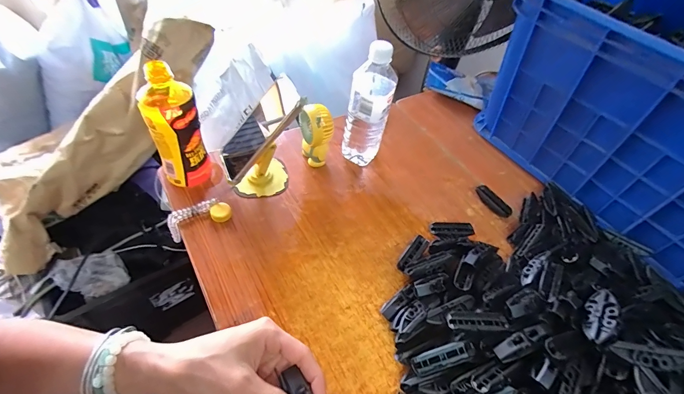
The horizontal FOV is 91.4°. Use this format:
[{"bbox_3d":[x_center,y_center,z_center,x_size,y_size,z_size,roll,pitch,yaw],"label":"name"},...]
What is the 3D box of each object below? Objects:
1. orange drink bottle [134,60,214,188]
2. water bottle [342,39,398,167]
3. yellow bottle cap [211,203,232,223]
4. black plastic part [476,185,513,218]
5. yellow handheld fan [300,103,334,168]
[{"bbox_3d":[-0.239,-0.093,0.483,0.070,0.190,0.062,-20,55,-21],"label":"orange drink bottle"},{"bbox_3d":[0.042,-0.143,0.550,0.074,0.209,0.056,13,50,2],"label":"water bottle"},{"bbox_3d":[-0.183,0.024,0.504,0.028,0.016,0.031,-23,58,-25],"label":"yellow bottle cap"},{"bbox_3d":[0.263,0.007,0.583,0.023,0.017,0.071,-24,58,-25],"label":"black plastic part"},{"bbox_3d":[-0.044,-0.101,0.567,0.054,0.108,0.047,2,51,-7],"label":"yellow handheld fan"}]

